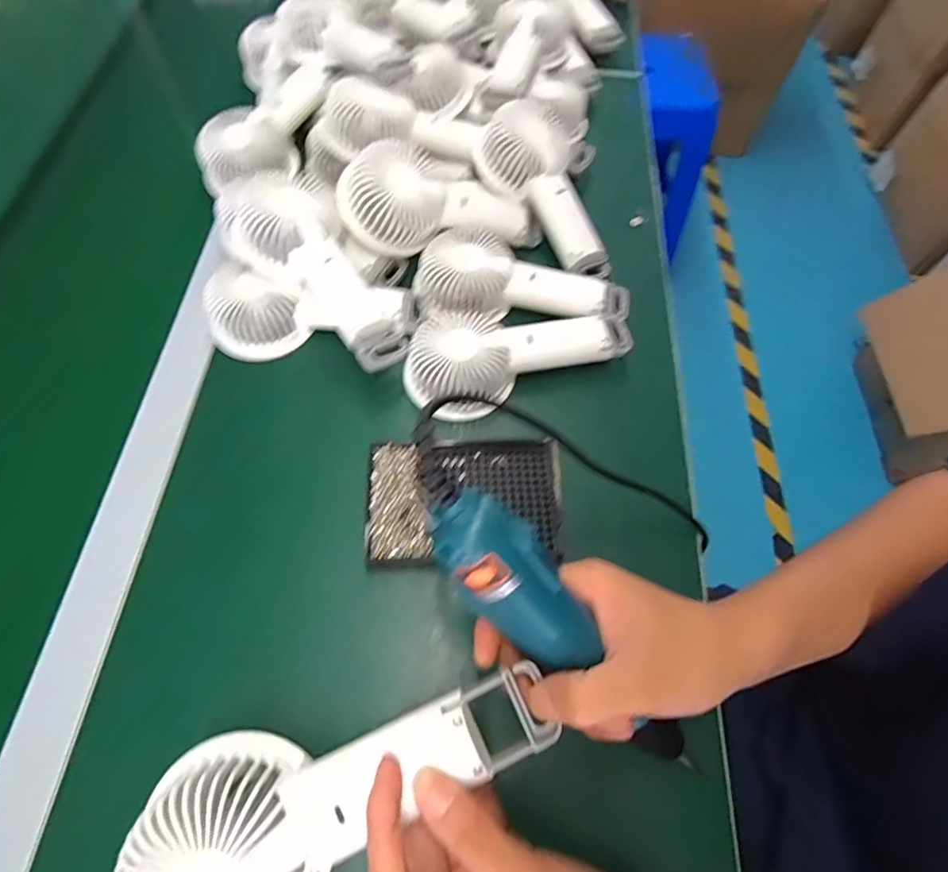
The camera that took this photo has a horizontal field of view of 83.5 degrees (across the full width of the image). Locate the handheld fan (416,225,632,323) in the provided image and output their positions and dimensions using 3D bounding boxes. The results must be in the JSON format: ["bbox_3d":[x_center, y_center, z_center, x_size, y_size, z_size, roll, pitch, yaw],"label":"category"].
[{"bbox_3d":[0.043,-0.132,0.465,0.186,0.035,0.080,12,63,4],"label":"handheld fan"}]

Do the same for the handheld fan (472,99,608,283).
[{"bbox_3d":[0.075,-0.229,0.501,0.085,0.046,0.179,-32,92,-17],"label":"handheld fan"}]

